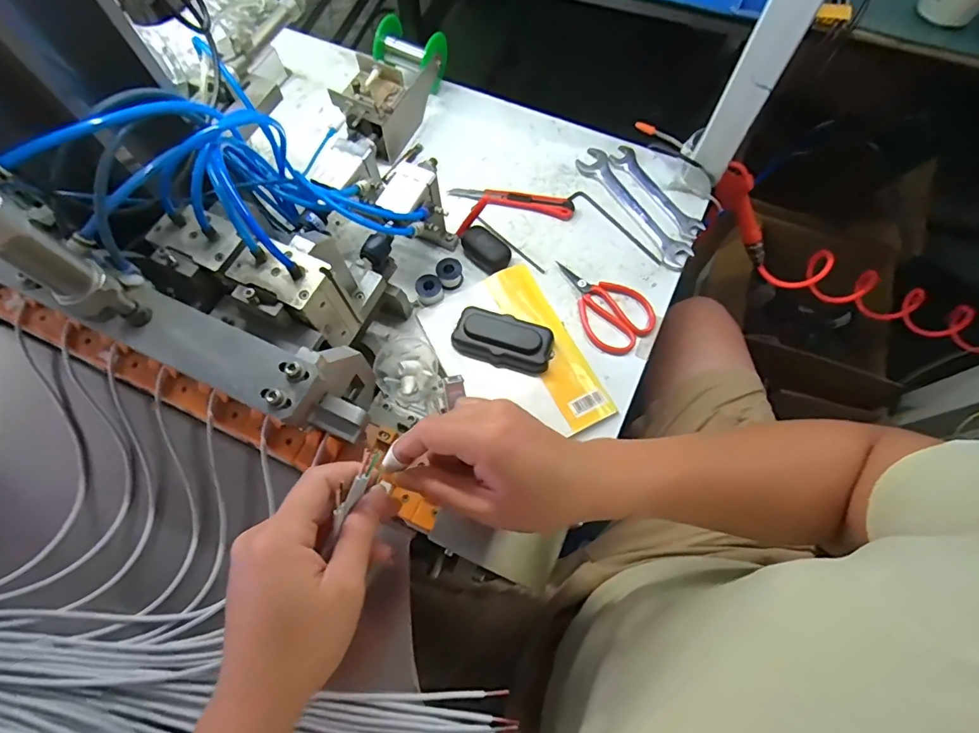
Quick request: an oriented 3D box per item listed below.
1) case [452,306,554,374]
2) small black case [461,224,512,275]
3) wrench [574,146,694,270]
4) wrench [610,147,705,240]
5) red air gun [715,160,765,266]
[{"bbox_3d":[0.014,-0.028,0.527,0.105,0.031,0.052,14,69,5],"label":"case"},{"bbox_3d":[-0.004,-0.142,0.571,0.061,0.024,0.042,43,74,15],"label":"small black case"},{"bbox_3d":[0.176,-0.199,0.599,0.039,0.010,0.196,-29,72,-11],"label":"wrench"},{"bbox_3d":[0.210,-0.221,0.610,0.033,0.004,0.157,-31,72,-12],"label":"wrench"},{"bbox_3d":[0.352,-0.204,0.672,0.044,0.180,0.024,10,62,47],"label":"red air gun"}]

